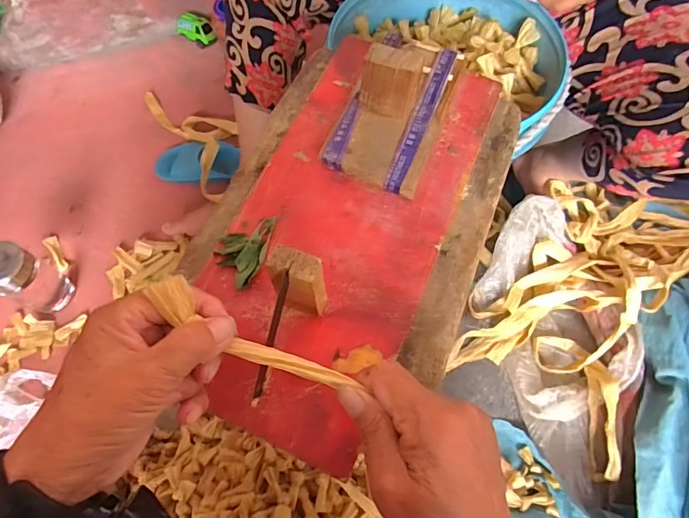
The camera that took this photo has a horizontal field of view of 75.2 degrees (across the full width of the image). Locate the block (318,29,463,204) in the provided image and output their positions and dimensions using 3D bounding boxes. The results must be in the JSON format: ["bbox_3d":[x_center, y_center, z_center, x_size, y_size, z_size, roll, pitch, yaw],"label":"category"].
[{"bbox_3d":[0.046,-0.146,0.373,0.085,0.082,0.153,21,67,9],"label":"block"}]

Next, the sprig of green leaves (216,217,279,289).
[{"bbox_3d":[-0.082,-0.008,0.360,0.040,0.015,0.063,7,66,3],"label":"sprig of green leaves"}]

